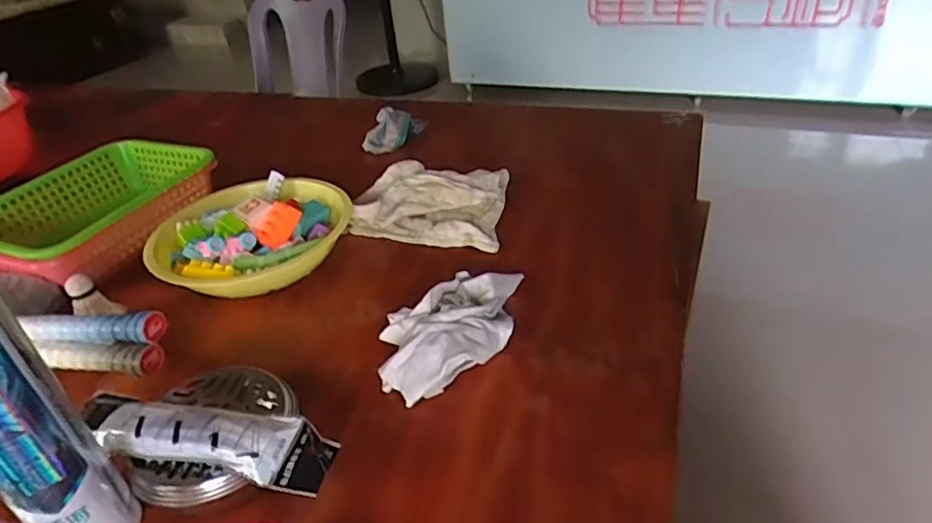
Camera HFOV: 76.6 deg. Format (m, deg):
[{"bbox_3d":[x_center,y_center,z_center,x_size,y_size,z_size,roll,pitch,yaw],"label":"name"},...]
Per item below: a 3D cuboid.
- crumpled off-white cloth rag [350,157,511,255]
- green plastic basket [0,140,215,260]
[{"bbox_3d":[-0.052,-0.086,0.849,0.222,0.035,0.189,3,36,13],"label":"crumpled off-white cloth rag"},{"bbox_3d":[-0.537,-0.069,0.856,0.206,0.092,0.301,14,40,26],"label":"green plastic basket"}]

